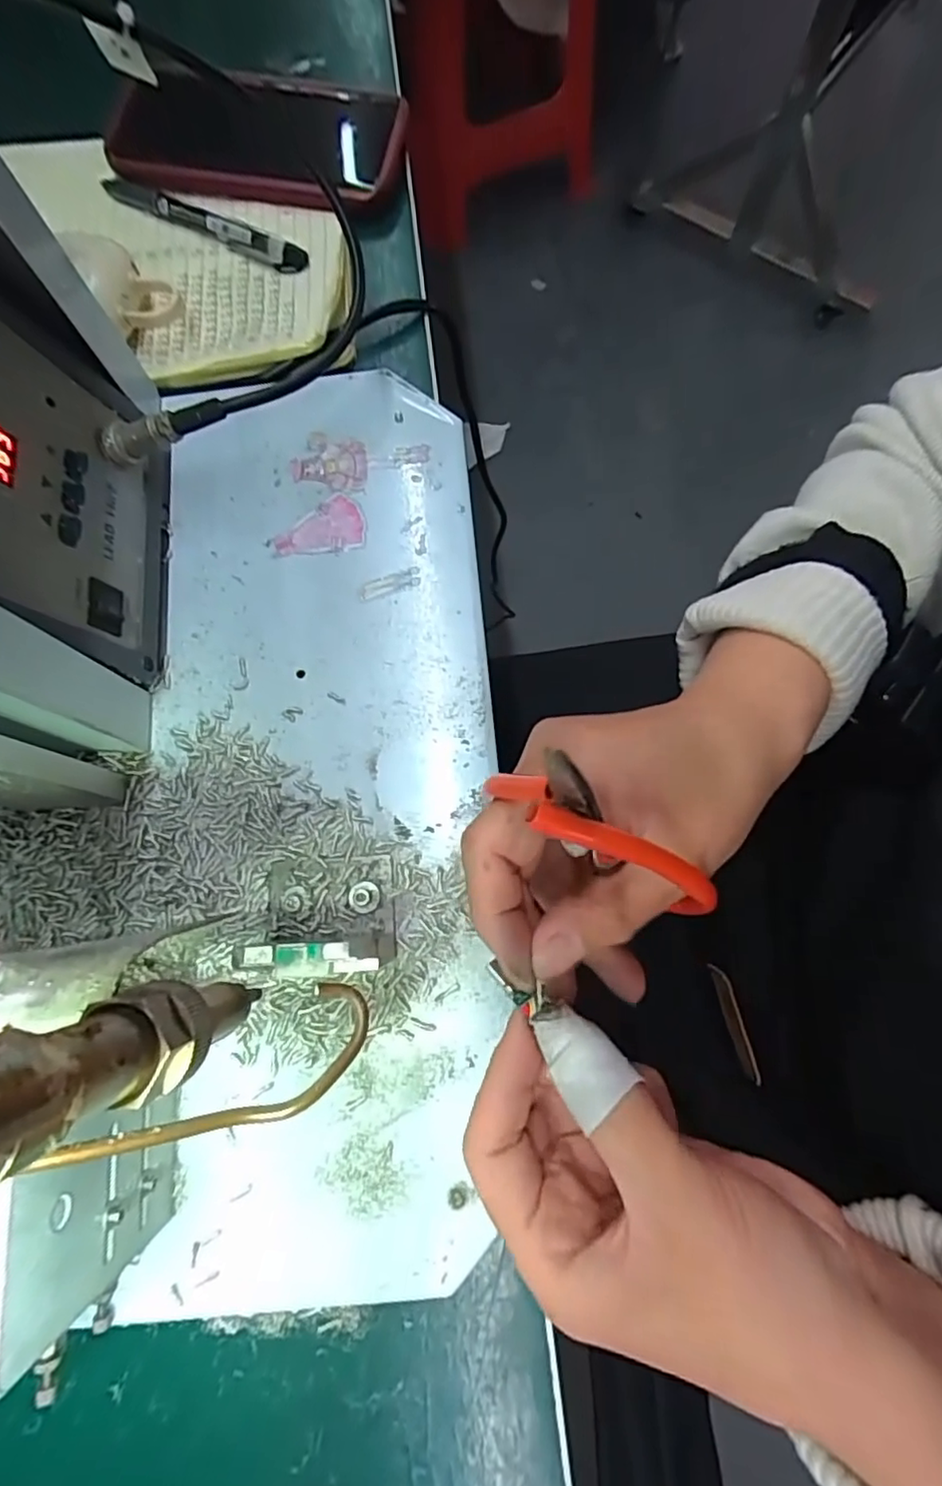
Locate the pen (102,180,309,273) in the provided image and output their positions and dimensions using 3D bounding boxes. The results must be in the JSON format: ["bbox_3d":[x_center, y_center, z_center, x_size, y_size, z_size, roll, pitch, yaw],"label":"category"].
[{"bbox_3d":[-0.150,-0.290,0.340,0.136,0.013,0.010,29,79,8],"label":"pen"}]

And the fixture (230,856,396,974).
[{"bbox_3d":[-0.054,0.062,0.223,0.053,0.044,0.044,-4,77,1],"label":"fixture"}]

